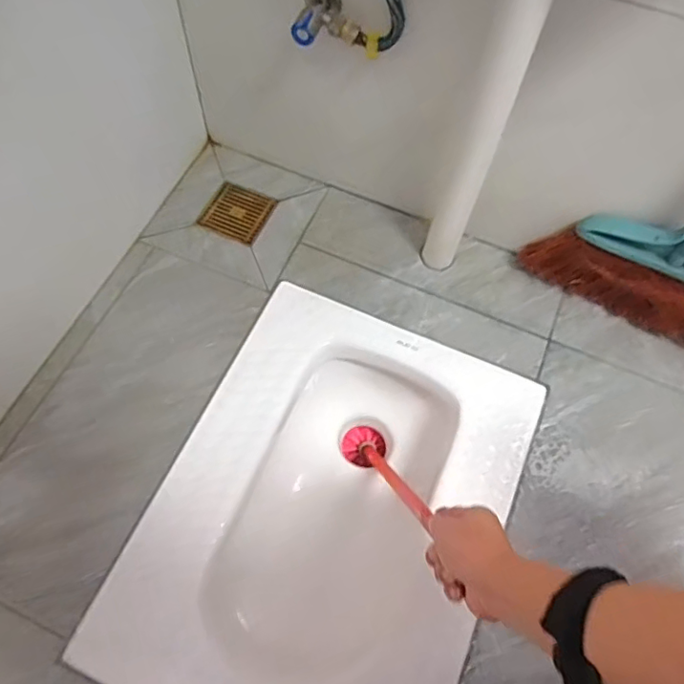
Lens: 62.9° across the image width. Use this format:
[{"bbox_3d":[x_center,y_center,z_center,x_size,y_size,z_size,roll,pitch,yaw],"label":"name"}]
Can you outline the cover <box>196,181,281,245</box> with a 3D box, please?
[{"bbox_3d":[-0.169,-0.210,0.905,0.099,0.004,0.099,21,65,8],"label":"cover"}]

